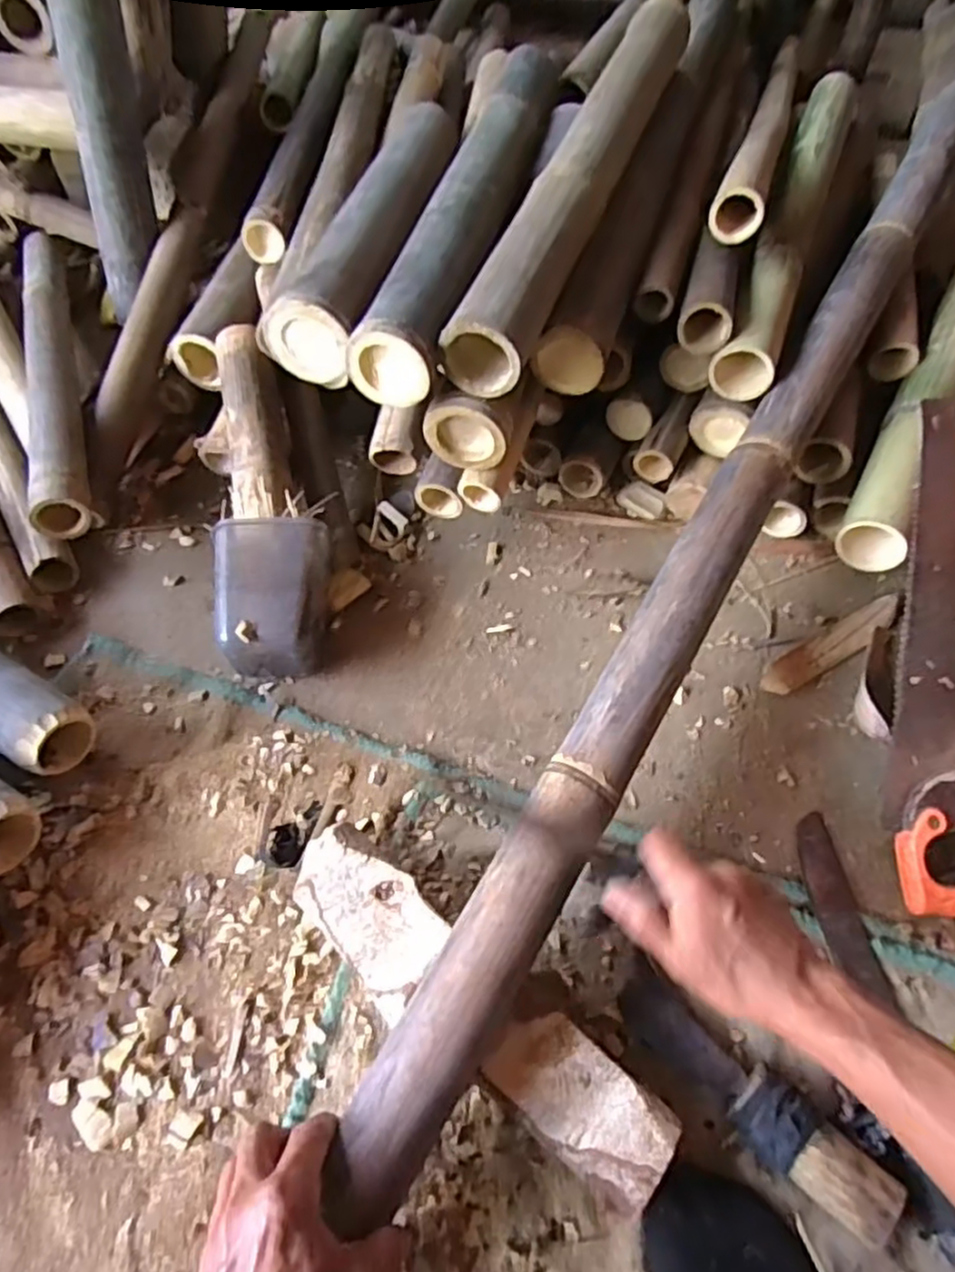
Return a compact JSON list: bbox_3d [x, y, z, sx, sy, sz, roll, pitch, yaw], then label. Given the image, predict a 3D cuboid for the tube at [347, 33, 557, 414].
[{"bbox_3d":[-0.006,-0.436,0.737,0.080,0.066,0.507,15,59,8],"label":"tube"}]

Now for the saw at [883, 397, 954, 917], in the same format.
[{"bbox_3d":[0.453,0.001,0.684,0.111,0.023,0.499,9,72,3],"label":"saw"}]

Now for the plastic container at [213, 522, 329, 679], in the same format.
[{"bbox_3d":[-0.198,-0.030,0.703,0.102,0.098,0.141,-1,58,-3],"label":"plastic container"}]

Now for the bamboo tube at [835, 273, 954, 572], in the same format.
[{"bbox_3d":[0.568,-0.339,0.869,0.071,0.073,0.674,28,62,15],"label":"bamboo tube"}]

